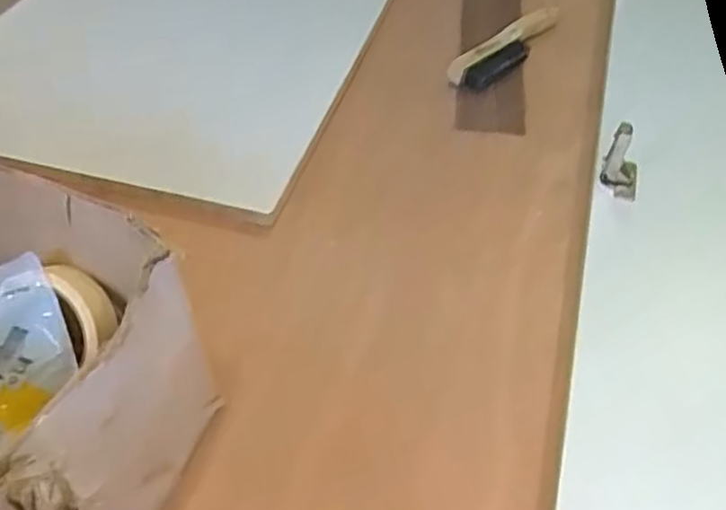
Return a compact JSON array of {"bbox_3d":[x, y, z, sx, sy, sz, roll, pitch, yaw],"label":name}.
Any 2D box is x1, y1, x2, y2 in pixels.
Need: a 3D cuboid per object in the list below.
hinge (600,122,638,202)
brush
[{"bbox_3d":[0.269,-0.098,0.735,0.038,0.083,0.027,-21,27,-21],"label":"hinge"},{"bbox_3d":[0.203,-0.280,0.947,0.057,0.035,0.232,36,55,27],"label":"brush"}]

